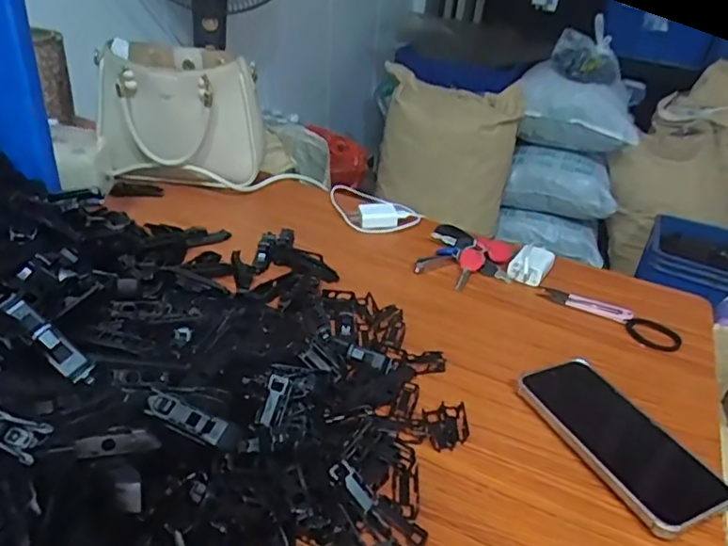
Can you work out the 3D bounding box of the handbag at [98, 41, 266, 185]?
[{"bbox_3d":[-0.252,-0.213,0.801,0.211,0.159,0.145,-2,33,-13],"label":"handbag"}]

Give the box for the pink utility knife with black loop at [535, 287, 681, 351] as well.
[{"bbox_3d":[0.259,0.044,0.618,0.144,0.009,0.036,26,37,28],"label":"pink utility knife with black loop"}]

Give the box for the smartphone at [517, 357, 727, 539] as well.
[{"bbox_3d":[0.204,0.129,0.467,0.082,0.015,0.161,-7,33,-26],"label":"smartphone"}]

